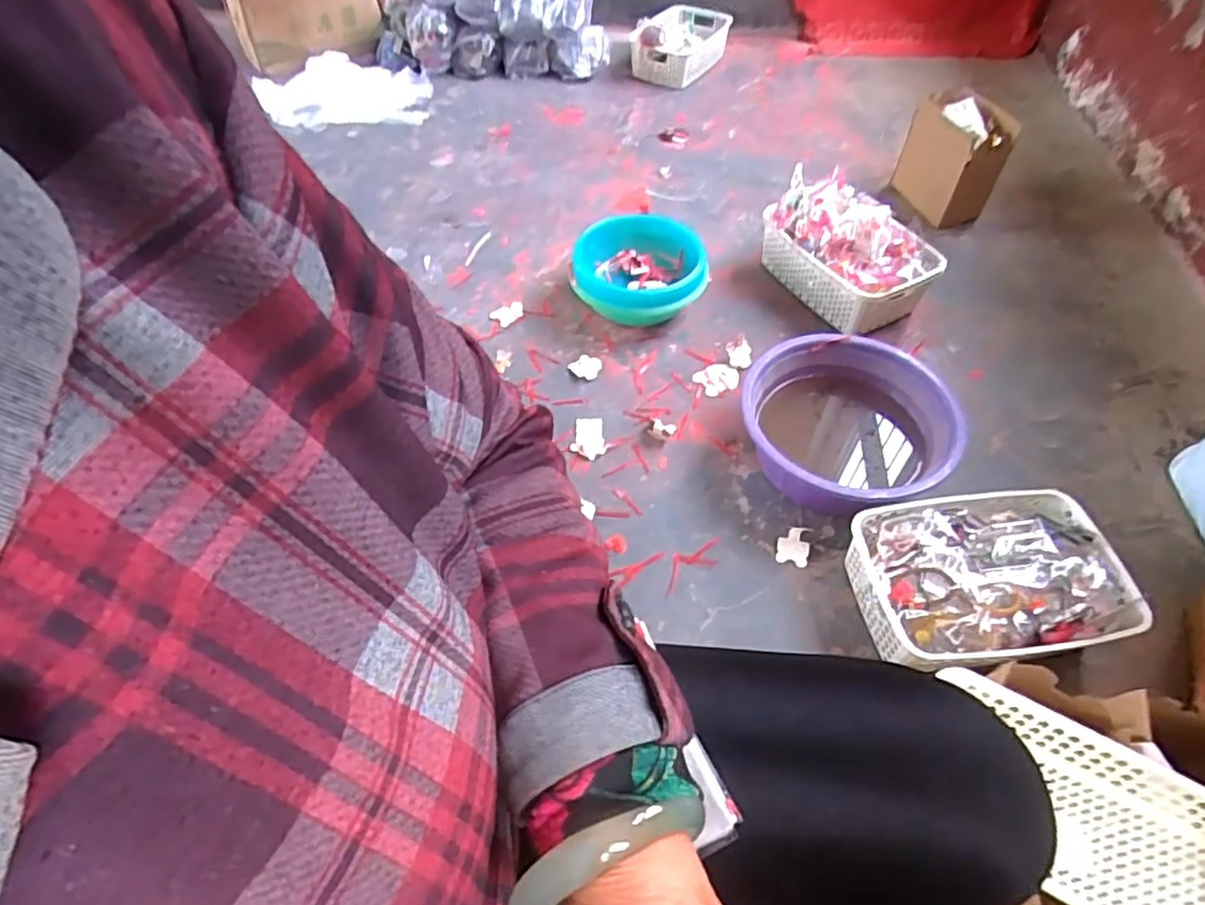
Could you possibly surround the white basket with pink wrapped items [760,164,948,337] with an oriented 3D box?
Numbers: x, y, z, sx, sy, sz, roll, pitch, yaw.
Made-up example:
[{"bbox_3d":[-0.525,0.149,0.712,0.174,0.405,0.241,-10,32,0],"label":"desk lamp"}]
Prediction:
[{"bbox_3d":[0.417,-0.349,1.129,0.162,0.159,0.306,-26,56,-18],"label":"white basket with pink wrapped items"}]

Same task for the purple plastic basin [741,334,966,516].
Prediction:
[{"bbox_3d":[0.338,-0.027,0.917,0.266,0.118,0.276,-1,52,1],"label":"purple plastic basin"}]

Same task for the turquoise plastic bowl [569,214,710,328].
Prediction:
[{"bbox_3d":[0.064,-0.306,1.141,0.227,0.111,0.225,-1,52,1],"label":"turquoise plastic bowl"}]

